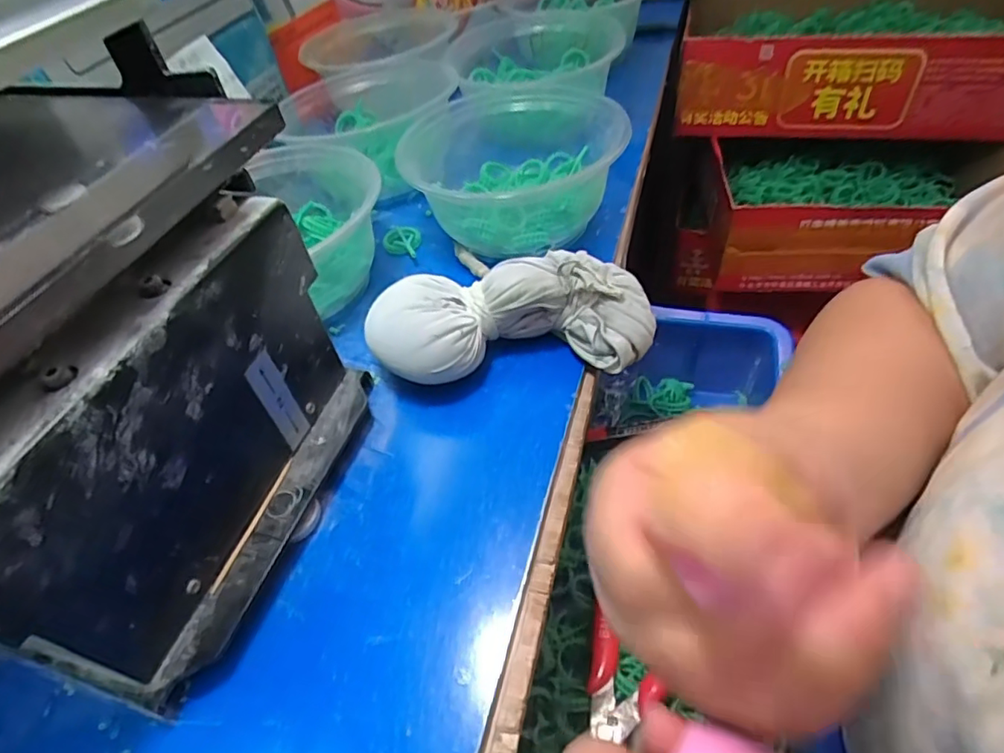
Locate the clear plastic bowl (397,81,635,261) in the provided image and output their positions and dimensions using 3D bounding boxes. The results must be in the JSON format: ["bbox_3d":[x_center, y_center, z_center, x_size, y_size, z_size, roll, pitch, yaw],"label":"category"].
[{"bbox_3d":[0.004,-0.133,0.358,0.134,0.061,0.112,-3,48,6],"label":"clear plastic bowl"}]

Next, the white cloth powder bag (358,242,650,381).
[{"bbox_3d":[0.005,-0.029,0.284,0.139,0.045,0.061,-9,47,0],"label":"white cloth powder bag"}]

